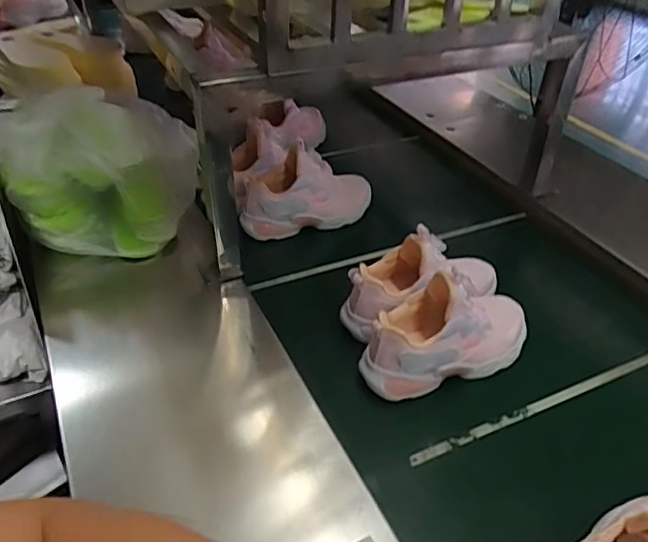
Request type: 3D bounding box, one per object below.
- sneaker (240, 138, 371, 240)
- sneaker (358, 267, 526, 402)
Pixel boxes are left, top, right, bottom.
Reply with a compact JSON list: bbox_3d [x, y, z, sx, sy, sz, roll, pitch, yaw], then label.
[{"bbox_3d":[-0.022,-0.126,0.906,0.215,0.105,0.086,-9,40,-14],"label":"sneaker"},{"bbox_3d":[0.145,0.059,0.650,0.212,0.114,0.083,-15,42,-20],"label":"sneaker"}]

